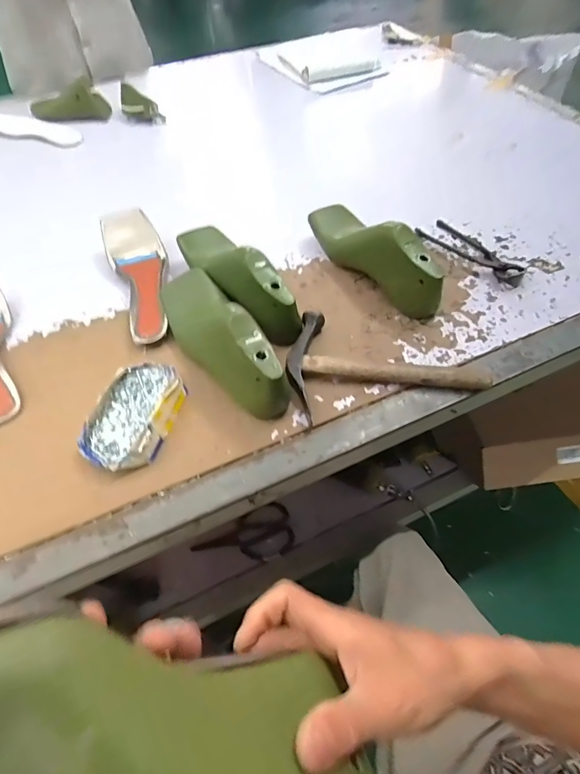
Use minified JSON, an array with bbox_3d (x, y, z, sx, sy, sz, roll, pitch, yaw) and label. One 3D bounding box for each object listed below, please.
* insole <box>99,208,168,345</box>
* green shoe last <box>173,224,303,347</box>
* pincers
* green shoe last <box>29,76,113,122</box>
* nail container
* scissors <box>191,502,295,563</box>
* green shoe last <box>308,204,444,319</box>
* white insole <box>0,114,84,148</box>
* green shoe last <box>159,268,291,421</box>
[{"bbox_3d":[-0.206,-0.161,0.611,0.076,0.023,0.239,-20,61,-13],"label":"insole"},{"bbox_3d":[-0.070,-0.148,0.566,0.061,0.092,0.247,-29,57,-18],"label":"green shoe last"},{"bbox_3d":[0.275,-0.208,0.648,0.064,0.023,0.173,-31,58,-19],"label":"pincers"},{"bbox_3d":[-0.481,-0.616,0.943,0.168,0.068,0.064,-13,54,-7],"label":"green shoe last"},{"bbox_3d":[-0.170,0.030,0.483,0.081,0.034,0.132,10,54,9],"label":"nail container"},{"bbox_3d":[-0.078,0.282,0.792,0.178,0.015,0.095,-22,55,-14],"label":"scissors"},{"bbox_3d":[0.112,-0.187,0.587,0.065,0.095,0.235,-26,56,-17],"label":"green shoe last"},{"bbox_3d":[-0.553,-0.553,0.938,0.230,0.006,0.068,13,62,4],"label":"white insole"},{"bbox_3d":[-0.080,-0.060,0.496,0.064,0.086,0.217,-34,59,-21],"label":"green shoe last"}]

